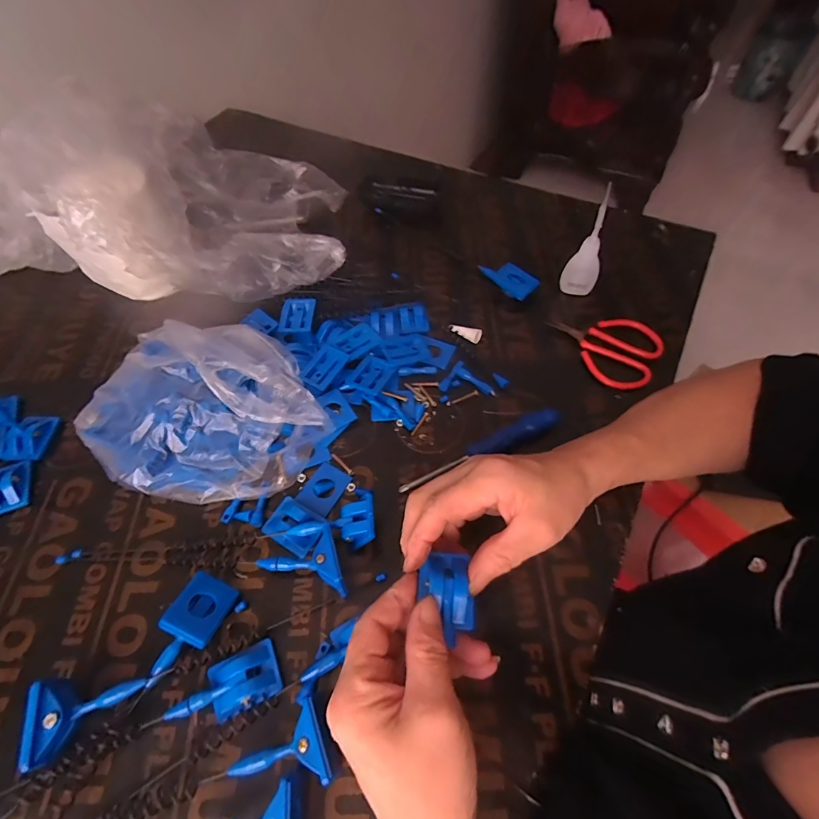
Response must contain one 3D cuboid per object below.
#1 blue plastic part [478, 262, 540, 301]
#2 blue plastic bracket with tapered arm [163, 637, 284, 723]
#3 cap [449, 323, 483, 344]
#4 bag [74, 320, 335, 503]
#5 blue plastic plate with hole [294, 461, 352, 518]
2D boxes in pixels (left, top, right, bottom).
[{"bbox_3d":[0.110,-0.149,0.475,0.032,0.019,0.068,-38,63,-19],"label":"blue plastic part"},{"bbox_3d":[-0.122,0.186,0.279,0.069,0.016,0.034,-24,60,-12],"label":"blue plastic bracket with tapered arm"},{"bbox_3d":[0.059,-0.083,0.441,0.036,0.012,0.015,30,64,20],"label":"cap"},{"bbox_3d":[-0.180,-0.006,0.372,0.213,0.061,0.166,11,59,10],"label":"bag"},{"bbox_3d":[-0.074,0.066,0.358,0.032,0.004,0.041,24,62,17],"label":"blue plastic plate with hole"}]

